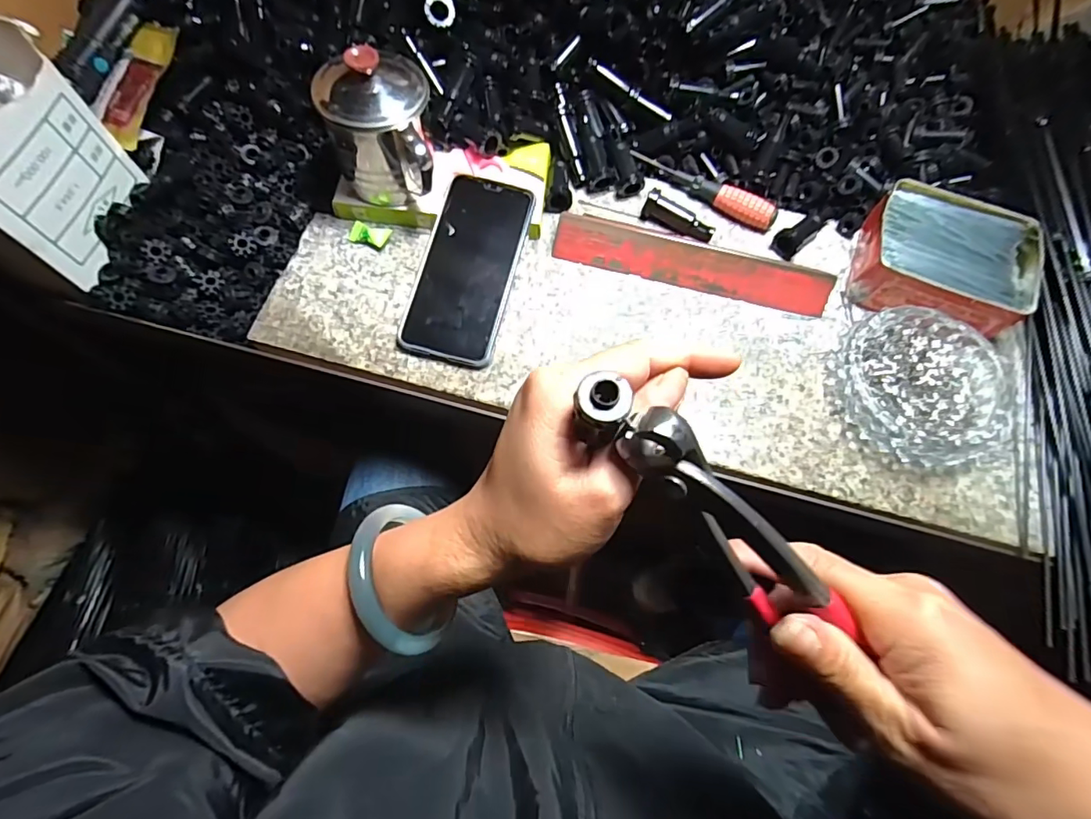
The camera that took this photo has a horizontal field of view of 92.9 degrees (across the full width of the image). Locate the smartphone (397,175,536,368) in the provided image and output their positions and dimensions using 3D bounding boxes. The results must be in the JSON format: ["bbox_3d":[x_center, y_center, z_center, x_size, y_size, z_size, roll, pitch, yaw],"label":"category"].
[{"bbox_3d":[-0.062,-0.114,0.417,0.074,0.007,0.155,14,77,4],"label":"smartphone"}]

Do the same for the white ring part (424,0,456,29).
[{"bbox_3d":[-0.090,-0.341,0.442,0.026,0.006,0.024,-3,103,-15],"label":"white ring part"}]

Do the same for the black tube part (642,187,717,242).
[{"bbox_3d":[0.118,-0.168,0.454,0.065,0.021,0.017,27,71,7],"label":"black tube part"}]

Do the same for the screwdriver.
[{"bbox_3d":[0.141,-0.199,0.465,0.135,0.021,0.022,32,71,9],"label":"screwdriver"}]

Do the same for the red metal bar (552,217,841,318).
[{"bbox_3d":[0.121,-0.123,0.431,0.228,0.024,0.034,14,70,3],"label":"red metal bar"}]

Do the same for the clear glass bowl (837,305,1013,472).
[{"bbox_3d":[0.282,-0.018,0.395,0.119,0.029,0.119,1,69,-2],"label":"clear glass bowl"}]

